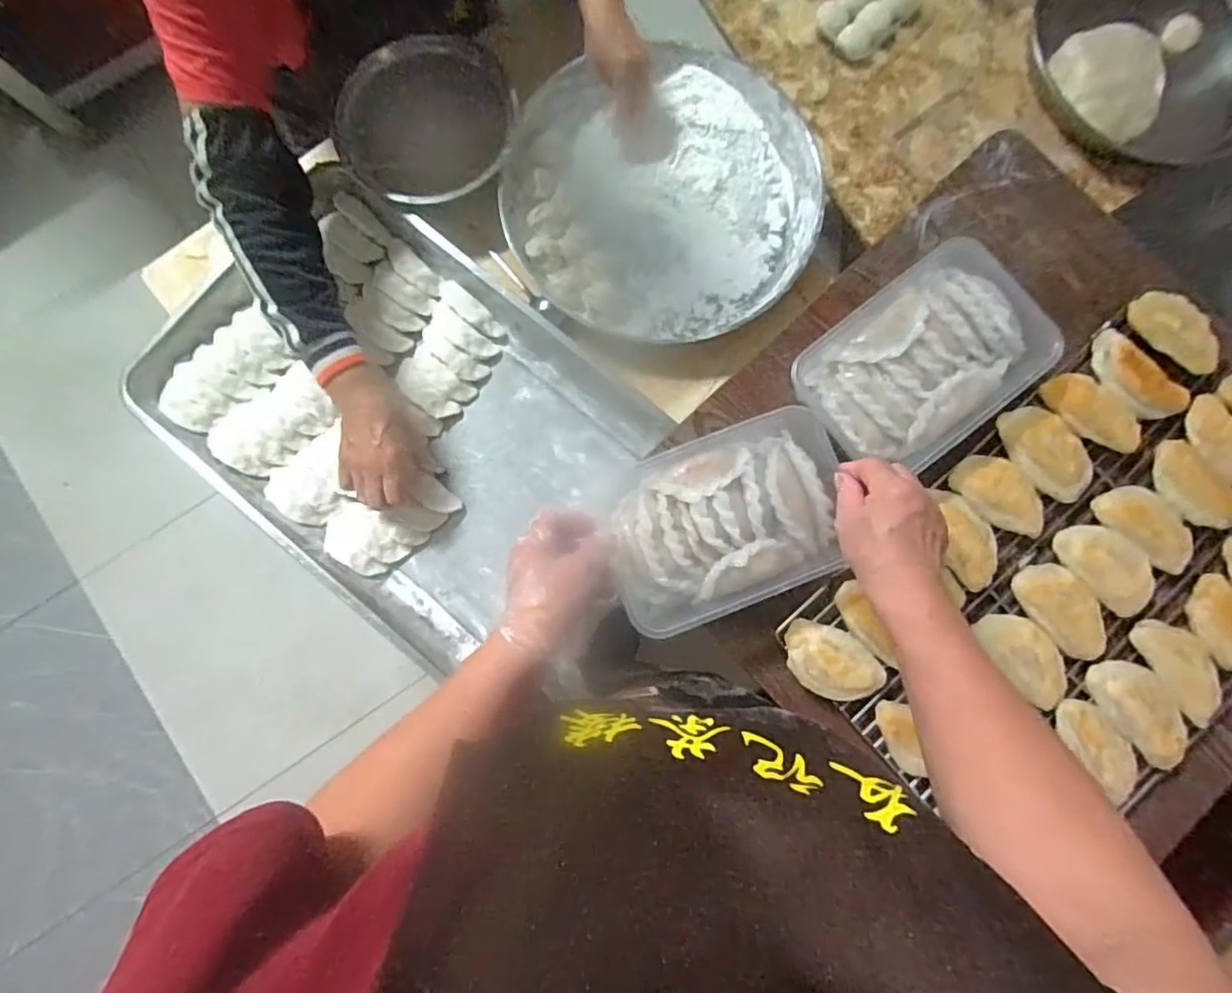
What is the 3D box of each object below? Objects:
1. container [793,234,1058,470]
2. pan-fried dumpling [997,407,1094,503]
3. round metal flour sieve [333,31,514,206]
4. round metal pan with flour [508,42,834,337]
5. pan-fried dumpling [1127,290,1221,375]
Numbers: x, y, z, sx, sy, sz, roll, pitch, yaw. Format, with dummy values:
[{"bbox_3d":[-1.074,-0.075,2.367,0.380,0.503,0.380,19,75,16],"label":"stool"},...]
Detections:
[{"bbox_3d":[0.280,-0.122,0.536,0.219,0.055,0.150,-38,86,-4],"label":"container"},{"bbox_3d":[0.411,-0.045,0.542,0.056,0.020,0.098,-42,86,-5],"label":"pan-fried dumpling"},{"bbox_3d":[-0.233,-0.455,0.694,0.206,0.061,0.171,-1,84,-1],"label":"round metal flour sieve"},{"bbox_3d":[0.060,-0.383,0.726,0.375,0.054,0.363,0,84,-1],"label":"round metal pan with flour"},{"bbox_3d":[0.543,-0.162,0.548,0.039,0.024,0.090,-44,87,-5],"label":"pan-fried dumpling"}]

